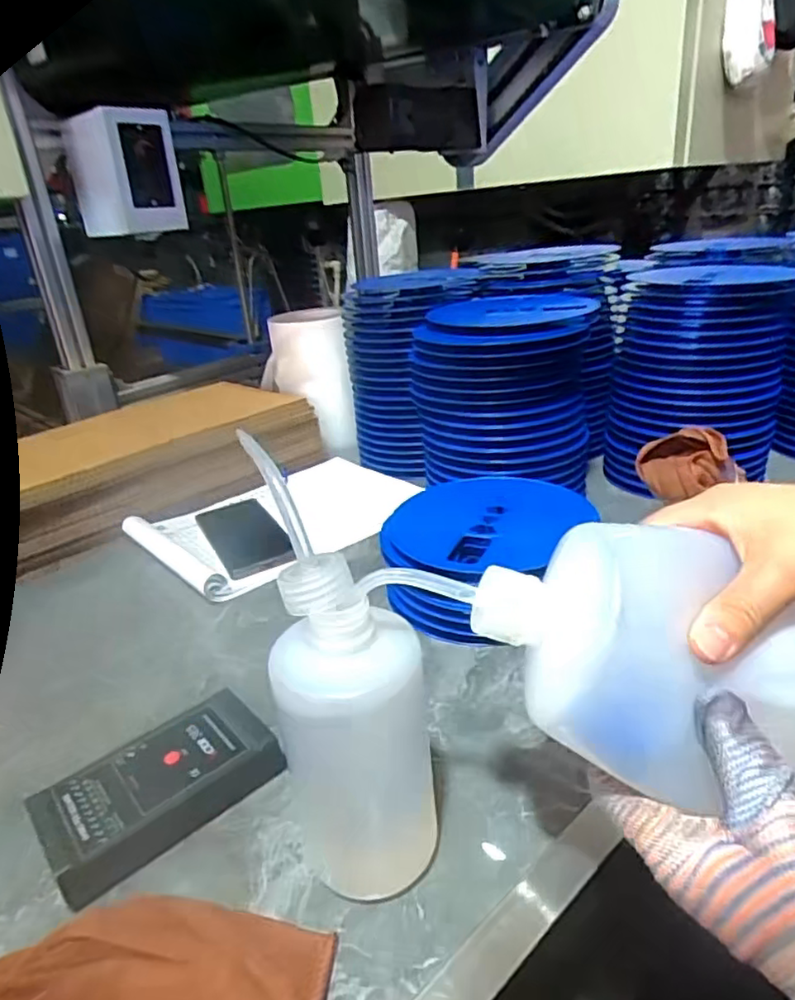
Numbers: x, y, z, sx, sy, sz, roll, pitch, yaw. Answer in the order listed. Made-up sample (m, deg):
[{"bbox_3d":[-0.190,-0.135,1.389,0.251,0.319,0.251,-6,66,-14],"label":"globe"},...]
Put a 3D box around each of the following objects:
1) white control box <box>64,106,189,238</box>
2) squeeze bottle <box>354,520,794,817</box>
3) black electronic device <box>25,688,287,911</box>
[{"bbox_3d":[-0.384,-0.461,0.900,0.110,0.148,0.130,-24,31,-35],"label":"white control box"},{"bbox_3d":[0.107,0.064,0.277,0.234,0.073,0.084,15,28,6],"label":"squeeze bottle"},{"bbox_3d":[-0.140,0.173,0.381,0.127,0.031,0.073,-23,30,-34],"label":"black electronic device"}]

